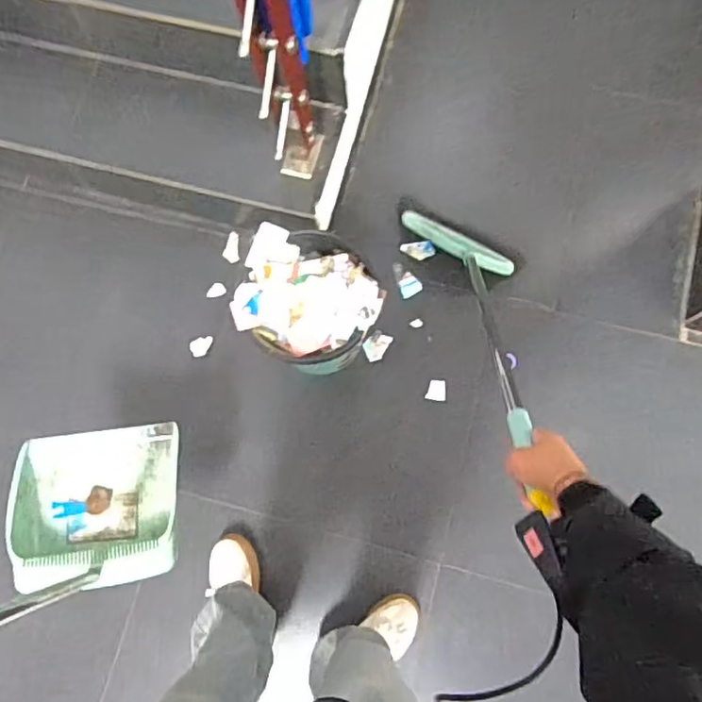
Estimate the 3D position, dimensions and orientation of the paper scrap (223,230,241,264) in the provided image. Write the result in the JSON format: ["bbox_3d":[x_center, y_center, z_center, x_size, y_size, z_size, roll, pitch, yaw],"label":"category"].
[{"bbox_3d":[-0.291,-0.251,1.448,0.040,0.006,0.079,-5,84,7],"label":"paper scrap"}]

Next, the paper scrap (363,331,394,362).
[{"bbox_3d":[0.060,-0.012,1.374,0.051,0.011,0.071,39,81,9],"label":"paper scrap"}]

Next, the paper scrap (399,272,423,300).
[{"bbox_3d":[0.136,-0.155,1.406,0.053,0.006,0.053,-33,79,-6],"label":"paper scrap"}]

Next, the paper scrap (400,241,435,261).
[{"bbox_3d":[0.161,-0.239,1.425,0.078,0.011,0.045,-8,77,0],"label":"paper scrap"}]

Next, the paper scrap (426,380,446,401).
[{"bbox_3d":[0.195,0.089,1.356,0.043,0.006,0.045,6,83,9],"label":"paper scrap"}]

